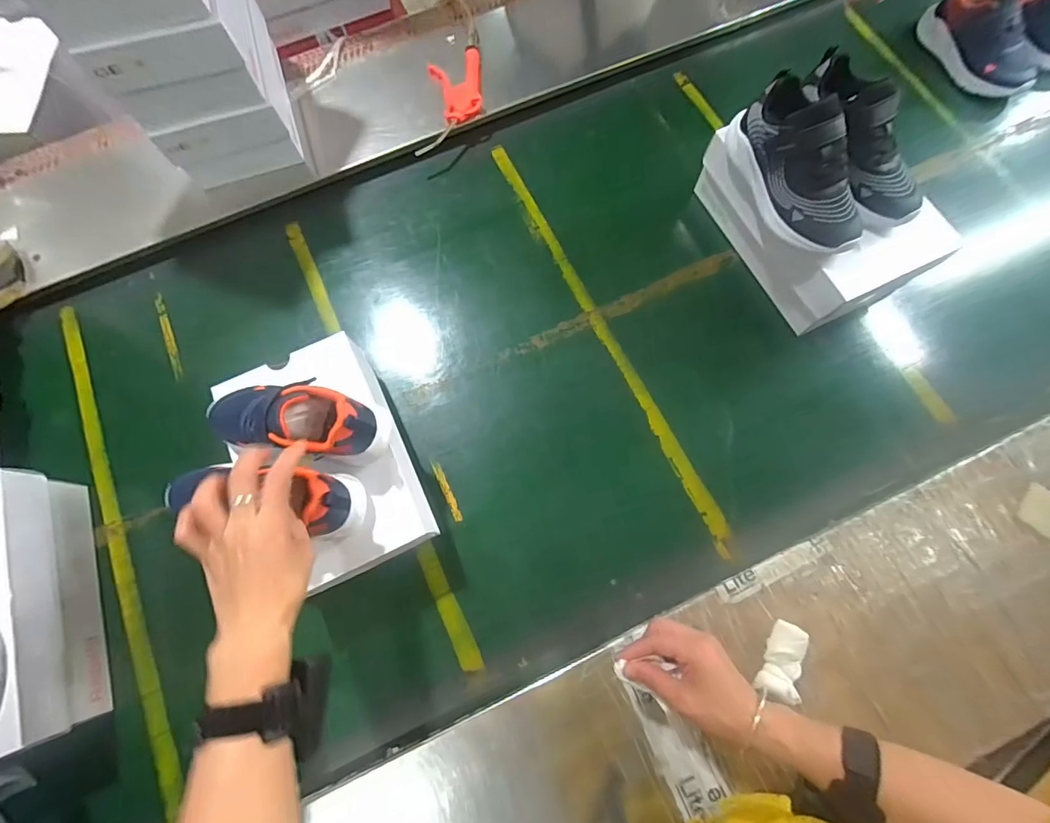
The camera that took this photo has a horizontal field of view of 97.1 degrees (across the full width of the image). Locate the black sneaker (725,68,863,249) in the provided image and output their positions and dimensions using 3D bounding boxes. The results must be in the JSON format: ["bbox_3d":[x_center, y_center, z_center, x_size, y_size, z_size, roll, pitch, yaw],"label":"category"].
[{"bbox_3d":[0.337,-0.296,0.558,0.070,0.110,0.215,-25,77,-6],"label":"black sneaker"}]

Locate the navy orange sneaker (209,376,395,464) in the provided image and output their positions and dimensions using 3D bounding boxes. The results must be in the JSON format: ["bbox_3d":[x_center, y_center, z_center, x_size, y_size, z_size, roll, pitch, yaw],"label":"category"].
[{"bbox_3d":[-0.242,0.007,0.486,0.185,0.086,0.066,8,76,0],"label":"navy orange sneaker"}]

